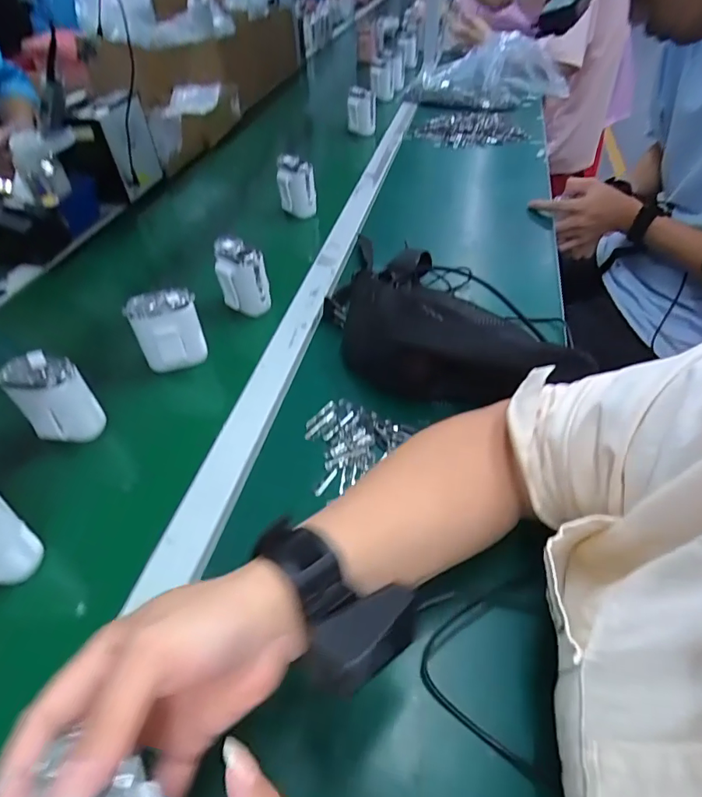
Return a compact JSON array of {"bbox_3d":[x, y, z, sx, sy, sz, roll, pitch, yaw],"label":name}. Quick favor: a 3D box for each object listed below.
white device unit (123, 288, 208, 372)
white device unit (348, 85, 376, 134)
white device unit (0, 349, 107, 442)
[{"bbox_3d":[-0.201,-0.075,0.535,0.068,0.083,0.035,-16,49,-14],"label":"white device unit"},{"bbox_3d":[0.024,-0.648,1.082,0.065,0.089,0.043,0,46,4],"label":"white device unit"},{"bbox_3d":[-0.288,-0.001,0.467,0.064,0.088,0.050,-25,52,-21],"label":"white device unit"}]

